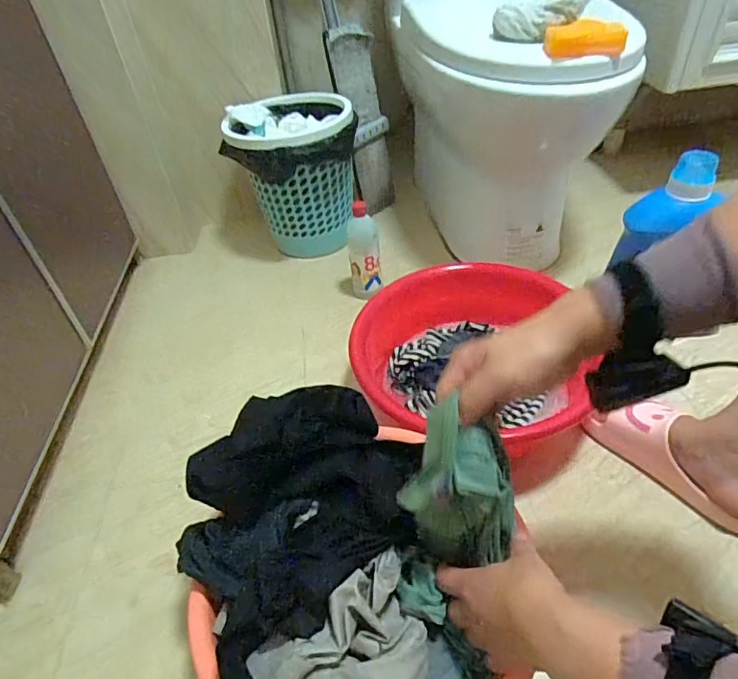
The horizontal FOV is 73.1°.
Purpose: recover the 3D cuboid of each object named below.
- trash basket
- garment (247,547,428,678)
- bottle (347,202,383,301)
[{"bbox_3d":[-0.155,-0.350,1.117,0.266,0.304,0.233,-11,42,-6],"label":"trash basket"},{"bbox_3d":[-0.013,0.276,0.416,0.143,0.078,0.111,-25,45,-20],"label":"garment"},{"bbox_3d":[-0.009,-0.164,0.975,0.063,0.194,0.052,-5,41,2],"label":"bottle"}]

